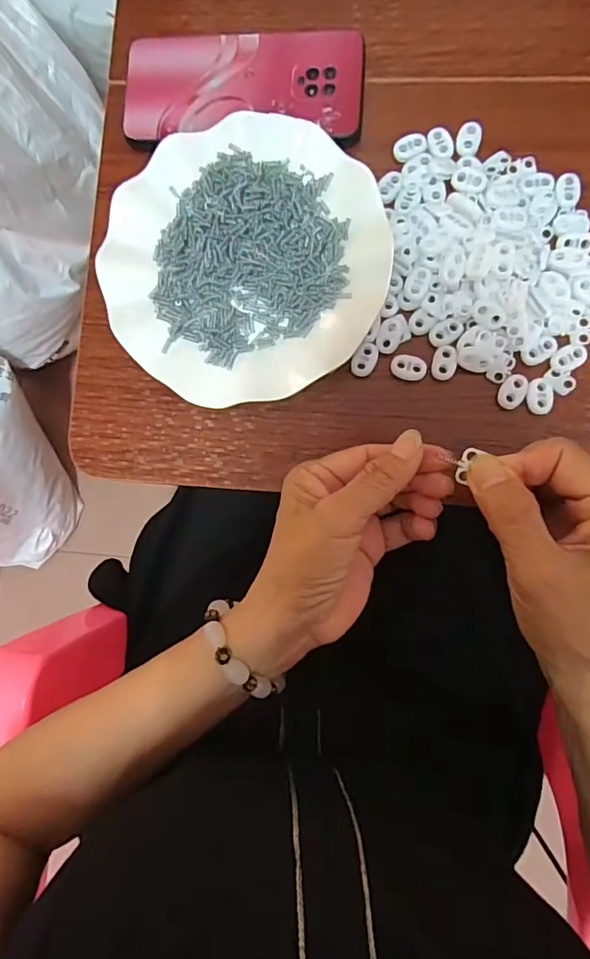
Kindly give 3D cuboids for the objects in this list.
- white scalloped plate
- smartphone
[{"bbox_3d":[-0.032,-0.143,0.335,0.179,0.020,0.179,0,86,6],"label":"white scalloped plate"},{"bbox_3d":[-0.036,-0.271,0.350,0.163,0.010,0.074,4,87,6],"label":"smartphone"}]

